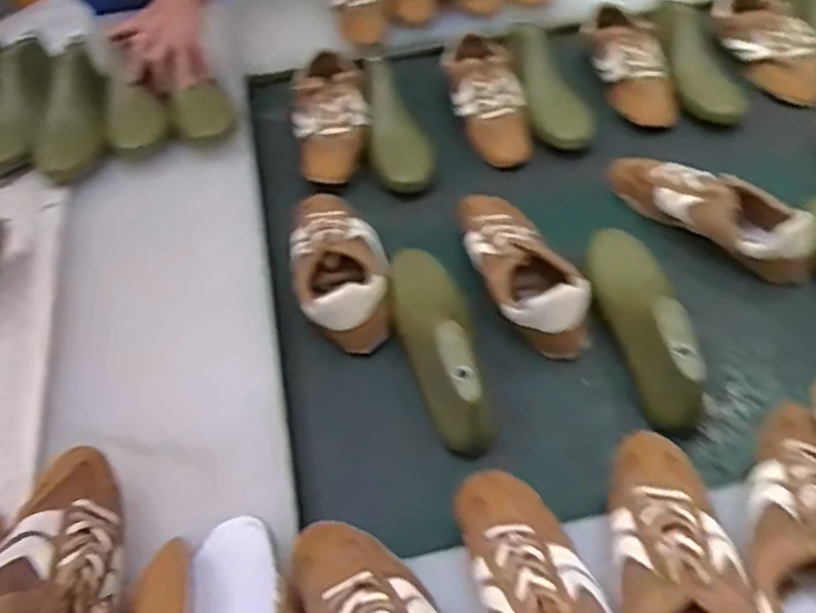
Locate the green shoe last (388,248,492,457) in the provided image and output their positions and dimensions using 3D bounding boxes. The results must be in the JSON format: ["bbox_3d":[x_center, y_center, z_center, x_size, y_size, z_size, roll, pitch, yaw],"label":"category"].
[{"bbox_3d":[0.032,0.023,0.791,0.082,0.087,0.258,-13,49,-5],"label":"green shoe last"}]

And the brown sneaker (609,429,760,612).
[{"bbox_3d":[0.209,0.203,0.582,0.098,0.080,0.262,-3,49,3],"label":"brown sneaker"}]

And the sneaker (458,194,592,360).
[{"bbox_3d":[0.126,-0.055,0.883,0.098,0.078,0.259,-18,50,-9],"label":"sneaker"}]

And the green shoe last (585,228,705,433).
[{"bbox_3d":[0.254,0.010,0.804,0.073,0.095,0.243,-12,49,-5],"label":"green shoe last"}]

